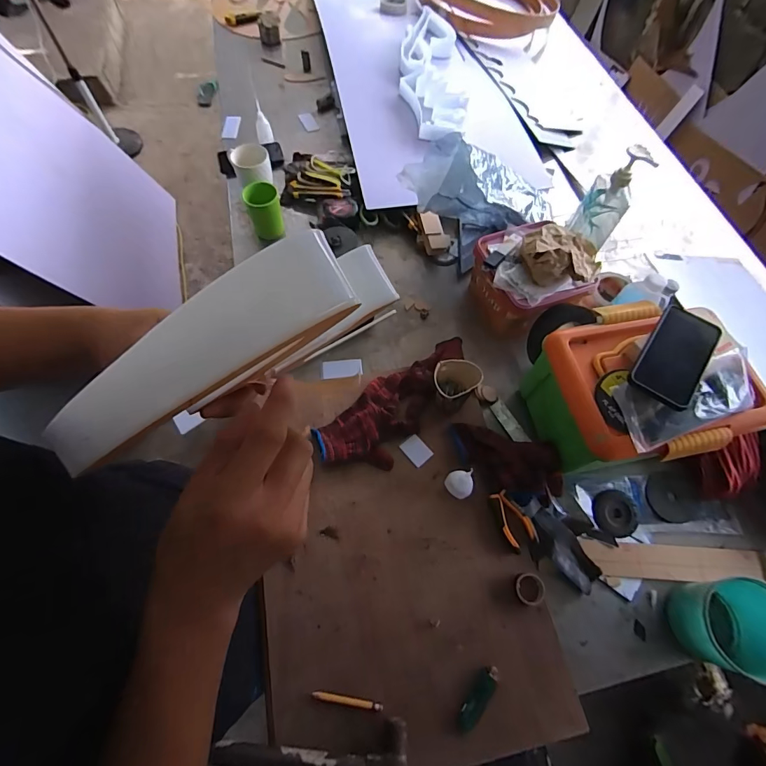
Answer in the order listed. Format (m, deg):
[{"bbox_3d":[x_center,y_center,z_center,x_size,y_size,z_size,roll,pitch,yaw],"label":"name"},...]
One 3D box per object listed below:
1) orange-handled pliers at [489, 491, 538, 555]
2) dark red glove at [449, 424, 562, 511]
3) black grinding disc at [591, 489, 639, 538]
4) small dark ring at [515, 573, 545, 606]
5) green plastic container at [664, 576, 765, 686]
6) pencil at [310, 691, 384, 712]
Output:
[{"bbox_3d":[0.213,0.224,0.654,0.050,0.013,0.094,-21,67,-9],"label":"orange-handled pliers"},{"bbox_3d":[0.210,0.133,0.685,0.203,0.054,0.095,20,66,9],"label":"dark red glove"},{"bbox_3d":[0.398,0.223,0.683,0.074,0.010,0.074,0,65,0],"label":"black grinding disc"},{"bbox_3d":[0.224,0.313,0.606,0.043,0.017,0.044,0,65,0],"label":"small dark ring"},{"bbox_3d":[0.496,0.351,0.569,0.136,0.103,0.116,-18,65,-8],"label":"green plastic container"},{"bbox_3d":[-0.049,0.439,0.551,0.097,0.012,0.011,6,66,3],"label":"pencil"}]

